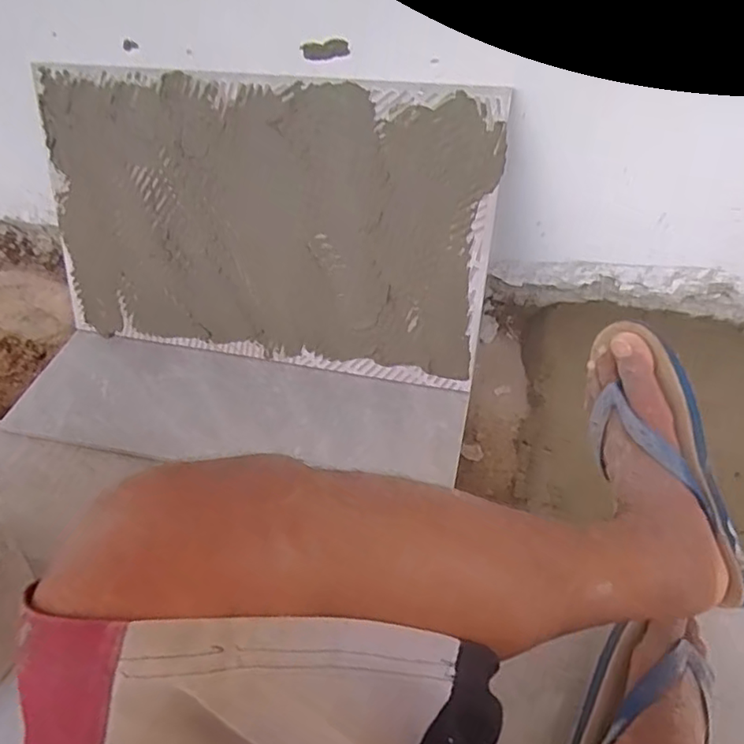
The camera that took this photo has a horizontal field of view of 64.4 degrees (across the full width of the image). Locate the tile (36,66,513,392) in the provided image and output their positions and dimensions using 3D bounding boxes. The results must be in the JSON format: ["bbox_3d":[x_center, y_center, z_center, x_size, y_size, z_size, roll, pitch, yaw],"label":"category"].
[{"bbox_3d":[-0.143,-0.176,0.754,0.572,0.344,0.014,9,27,12],"label":"tile"}]

